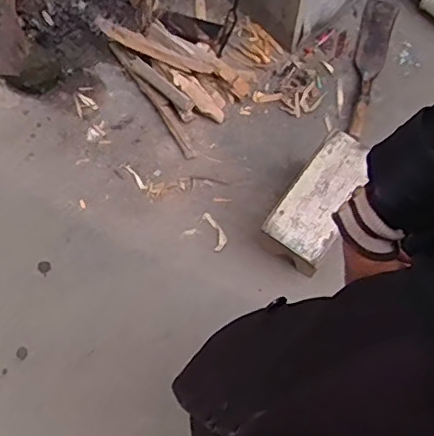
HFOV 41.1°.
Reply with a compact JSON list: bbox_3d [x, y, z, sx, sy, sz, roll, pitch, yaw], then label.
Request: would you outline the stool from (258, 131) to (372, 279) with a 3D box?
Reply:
[{"bbox_3d":[0.231,-0.023,1.295,0.141,0.194,0.279,36,76,12],"label":"stool"}]

